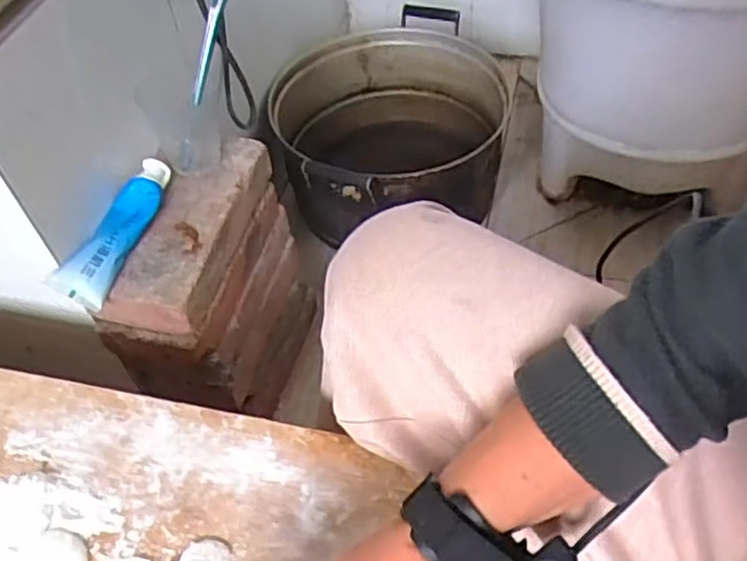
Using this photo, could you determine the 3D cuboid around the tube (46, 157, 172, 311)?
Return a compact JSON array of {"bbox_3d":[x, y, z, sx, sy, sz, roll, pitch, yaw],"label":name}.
[{"bbox_3d":[-0.243,-0.049,0.681,0.042,0.033,0.162,13,52,14],"label":"tube"}]

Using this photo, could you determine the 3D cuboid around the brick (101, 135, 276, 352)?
[{"bbox_3d":[-0.184,-0.051,0.730,0.092,0.059,0.233,10,52,12],"label":"brick"}]

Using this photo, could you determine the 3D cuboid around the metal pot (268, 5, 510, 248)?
[{"bbox_3d":[0.038,-0.199,1.096,0.342,0.245,0.355,-2,50,2],"label":"metal pot"}]

